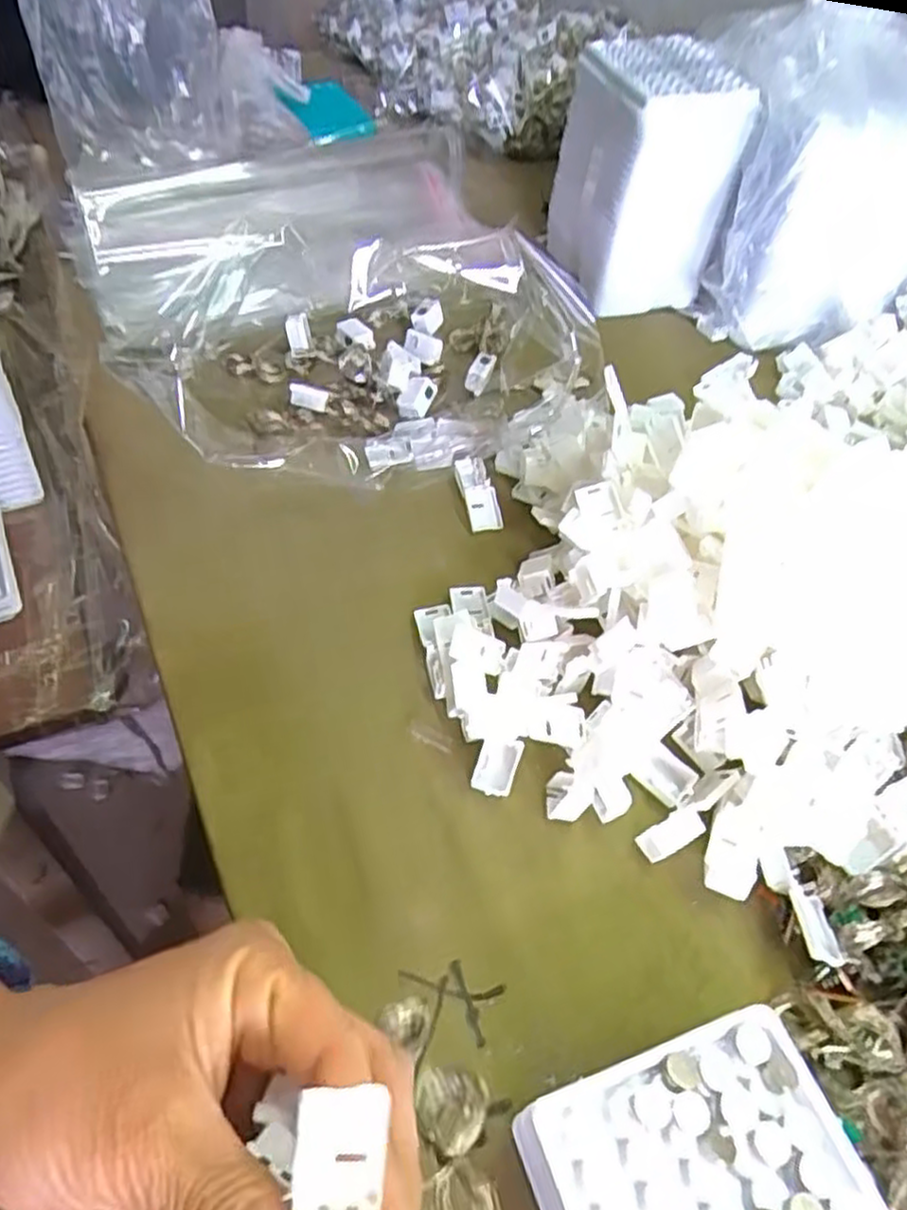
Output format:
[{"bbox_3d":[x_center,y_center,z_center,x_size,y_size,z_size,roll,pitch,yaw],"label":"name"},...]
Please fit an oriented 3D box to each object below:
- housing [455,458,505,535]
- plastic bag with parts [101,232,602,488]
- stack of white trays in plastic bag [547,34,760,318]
[{"bbox_3d":[0.015,-0.069,0.464,0.022,0.009,0.053,-9,65,-9],"label":"housing"},{"bbox_3d":[-0.066,-0.176,0.481,0.281,0.106,0.239,-11,51,-13],"label":"plastic bag with parts"},{"bbox_3d":[0.151,-0.336,0.607,0.099,0.156,0.114,-11,52,-15],"label":"stack of white trays in plastic bag"}]

